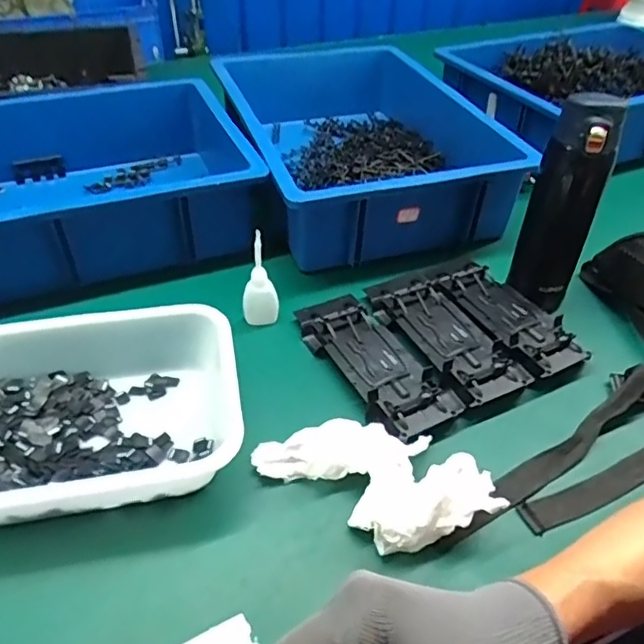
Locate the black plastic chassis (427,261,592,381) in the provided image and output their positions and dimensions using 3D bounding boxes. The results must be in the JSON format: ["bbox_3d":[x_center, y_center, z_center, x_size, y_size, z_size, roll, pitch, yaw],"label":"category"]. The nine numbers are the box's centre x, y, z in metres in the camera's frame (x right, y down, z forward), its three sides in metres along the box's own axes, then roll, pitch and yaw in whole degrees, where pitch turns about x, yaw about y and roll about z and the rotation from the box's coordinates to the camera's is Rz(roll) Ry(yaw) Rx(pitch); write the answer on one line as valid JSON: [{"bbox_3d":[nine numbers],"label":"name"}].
[{"bbox_3d":[0.196,-0.005,0.611,0.071,0.033,0.175,-18,45,-21],"label":"black plastic chassis"}]

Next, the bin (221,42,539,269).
[{"bbox_3d":[0.039,-0.268,0.820,0.306,0.128,0.482,-12,43,-15],"label":"bin"}]

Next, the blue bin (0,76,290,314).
[{"bbox_3d":[-0.321,-0.176,0.712,0.453,0.108,0.347,-13,44,-17],"label":"blue bin"}]

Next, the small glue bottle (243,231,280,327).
[{"bbox_3d":[-0.063,-0.043,0.577,0.031,0.100,0.025,-26,48,-28],"label":"small glue bottle"}]

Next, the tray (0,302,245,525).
[{"bbox_3d":[-0.198,0.070,0.482,0.250,0.059,0.198,-7,42,-10],"label":"tray"}]

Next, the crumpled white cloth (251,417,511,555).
[{"bbox_3d":[0.042,0.118,0.457,0.184,0.039,0.098,29,49,26],"label":"crumpled white cloth"}]

